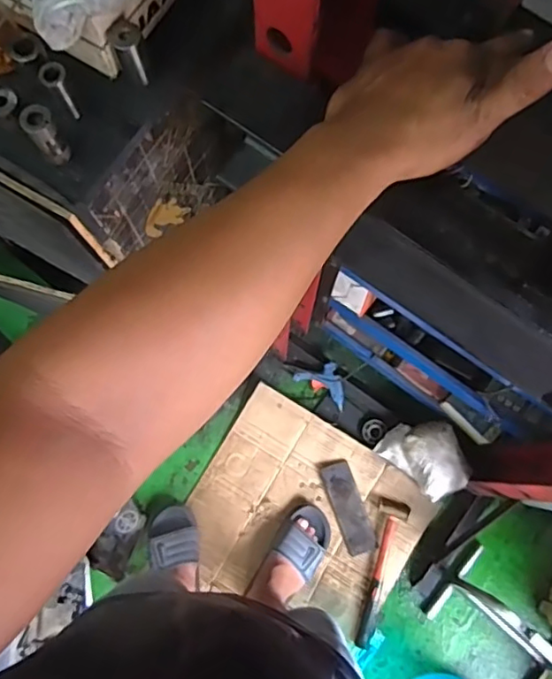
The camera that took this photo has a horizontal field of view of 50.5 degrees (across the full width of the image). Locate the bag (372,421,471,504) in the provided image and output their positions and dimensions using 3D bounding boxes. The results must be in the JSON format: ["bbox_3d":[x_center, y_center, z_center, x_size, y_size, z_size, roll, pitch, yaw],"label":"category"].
[{"bbox_3d":[0.347,0.262,1.329,0.145,0.108,0.186,-43,81,-8],"label":"bag"}]

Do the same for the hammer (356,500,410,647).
[{"bbox_3d":[0.243,0.528,1.324,0.064,0.025,0.322,12,78,2],"label":"hammer"}]

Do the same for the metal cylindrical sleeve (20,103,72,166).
[{"bbox_3d":[-0.207,-0.184,0.531,0.025,0.053,0.030,-36,80,-7],"label":"metal cylindrical sleeve"}]

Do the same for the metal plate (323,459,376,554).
[{"bbox_3d":[0.168,0.392,1.368,0.071,0.014,0.210,-19,79,-4],"label":"metal plate"}]

